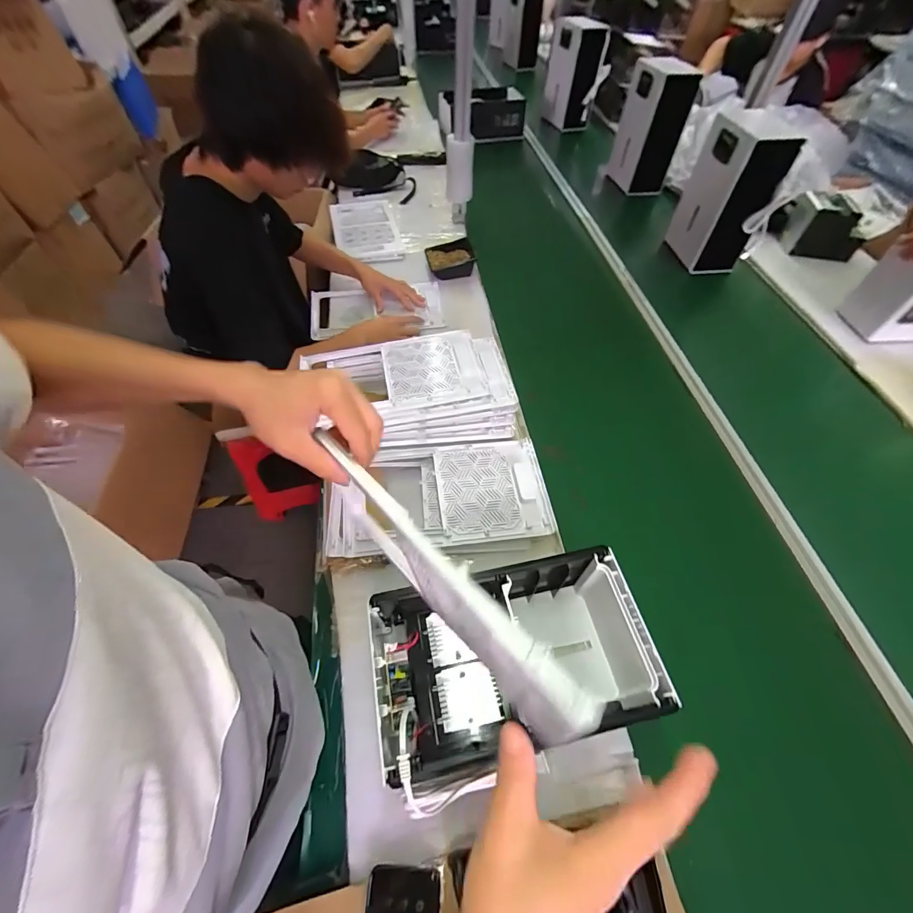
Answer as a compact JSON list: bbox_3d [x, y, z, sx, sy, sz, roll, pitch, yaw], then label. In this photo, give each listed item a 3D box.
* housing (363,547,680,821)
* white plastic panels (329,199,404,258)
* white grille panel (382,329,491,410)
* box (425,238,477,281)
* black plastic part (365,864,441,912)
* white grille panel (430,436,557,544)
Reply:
[{"bbox_3d":[0.071,0.289,0.564,0.355,0.140,0.230,-10,56,-6],"label":"housing"},{"bbox_3d":[-0.301,-0.761,1.361,0.200,0.031,0.373,-11,56,-7],"label":"white plastic panels"},{"bbox_3d":[-0.048,-0.179,0.818,0.183,0.016,0.195,-9,56,-5],"label":"white grille panel"},{"bbox_3d":[-0.016,-0.580,1.225,0.137,0.047,0.129,-11,56,-7],"label":"box"},{"bbox_3d":[-0.062,0.511,0.477,0.085,0.004,0.059,-3,36,5],"label":"black plastic part"},{"bbox_3d":[0.065,0.057,0.750,0.195,0.025,0.196,-7,56,-4],"label":"white grille panel"}]

